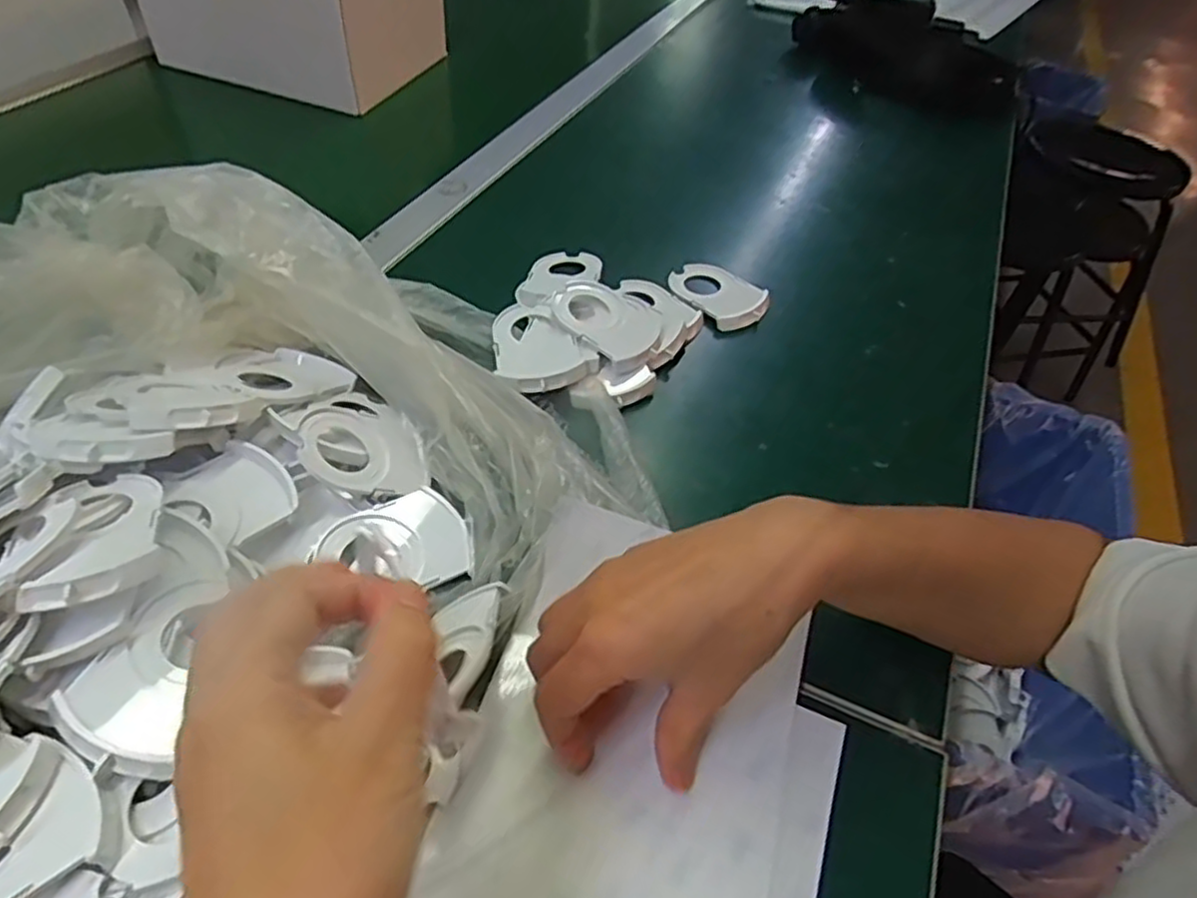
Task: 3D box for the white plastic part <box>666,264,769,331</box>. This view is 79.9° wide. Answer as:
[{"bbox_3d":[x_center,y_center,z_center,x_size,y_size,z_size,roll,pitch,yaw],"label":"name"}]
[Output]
[{"bbox_3d":[0.095,-0.122,0.563,0.056,0.013,0.078,-33,59,-31],"label":"white plastic part"}]

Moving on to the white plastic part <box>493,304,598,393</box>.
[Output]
[{"bbox_3d":[-0.045,-0.065,0.480,0.061,0.017,0.075,-30,58,-29],"label":"white plastic part"}]

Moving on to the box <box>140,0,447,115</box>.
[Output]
[{"bbox_3d":[-0.297,-0.456,0.726,0.235,0.120,0.190,19,49,11],"label":"box"}]

